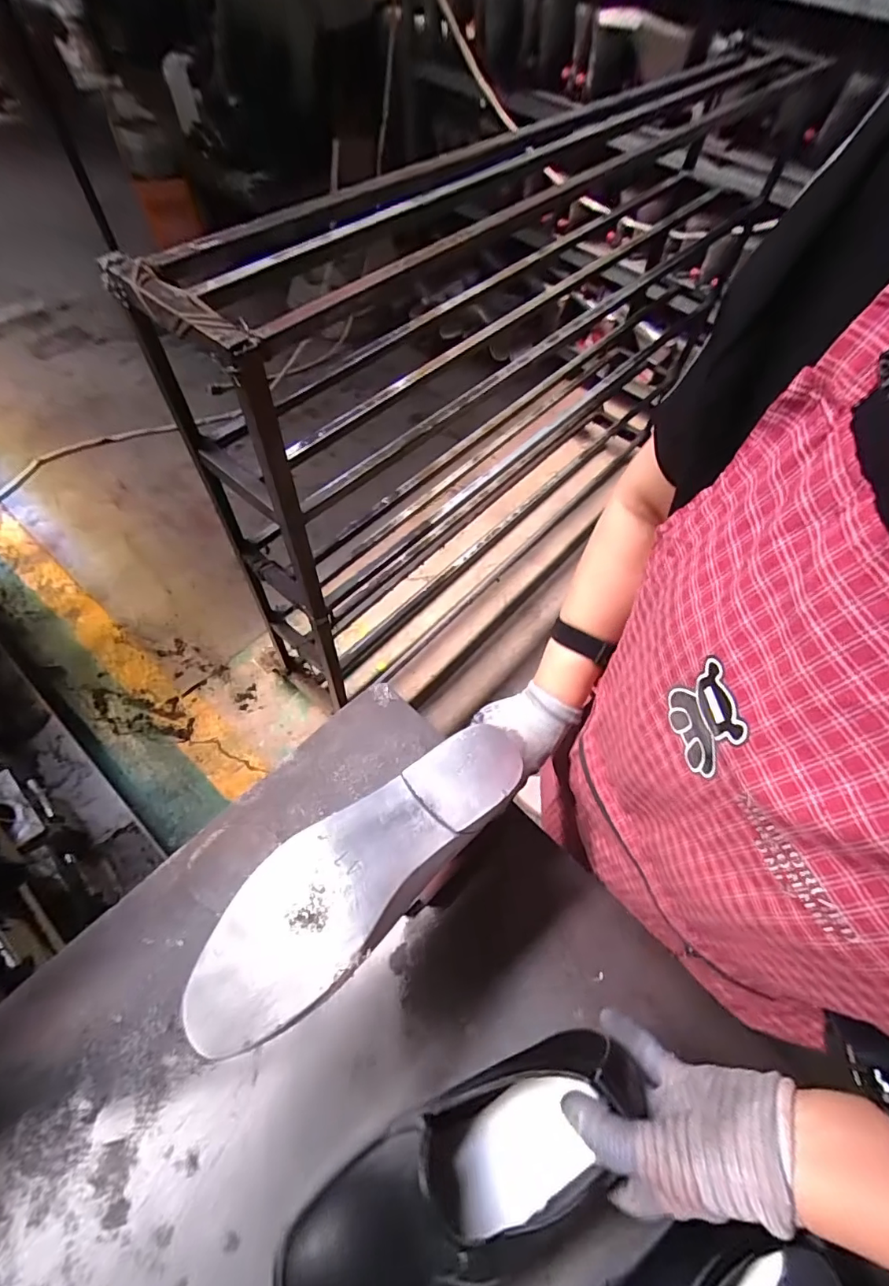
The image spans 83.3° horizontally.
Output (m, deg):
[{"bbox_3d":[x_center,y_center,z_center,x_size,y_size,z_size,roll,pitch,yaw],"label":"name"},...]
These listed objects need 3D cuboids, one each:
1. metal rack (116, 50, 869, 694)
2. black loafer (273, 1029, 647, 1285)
[{"bbox_3d":[0.298,-0.700,1.340,0.281,1.065,1.922,38,66,17],"label":"metal rack"},{"bbox_3d":[0.004,0.381,0.350,0.290,0.098,0.095,-34,66,-1],"label":"black loafer"}]

